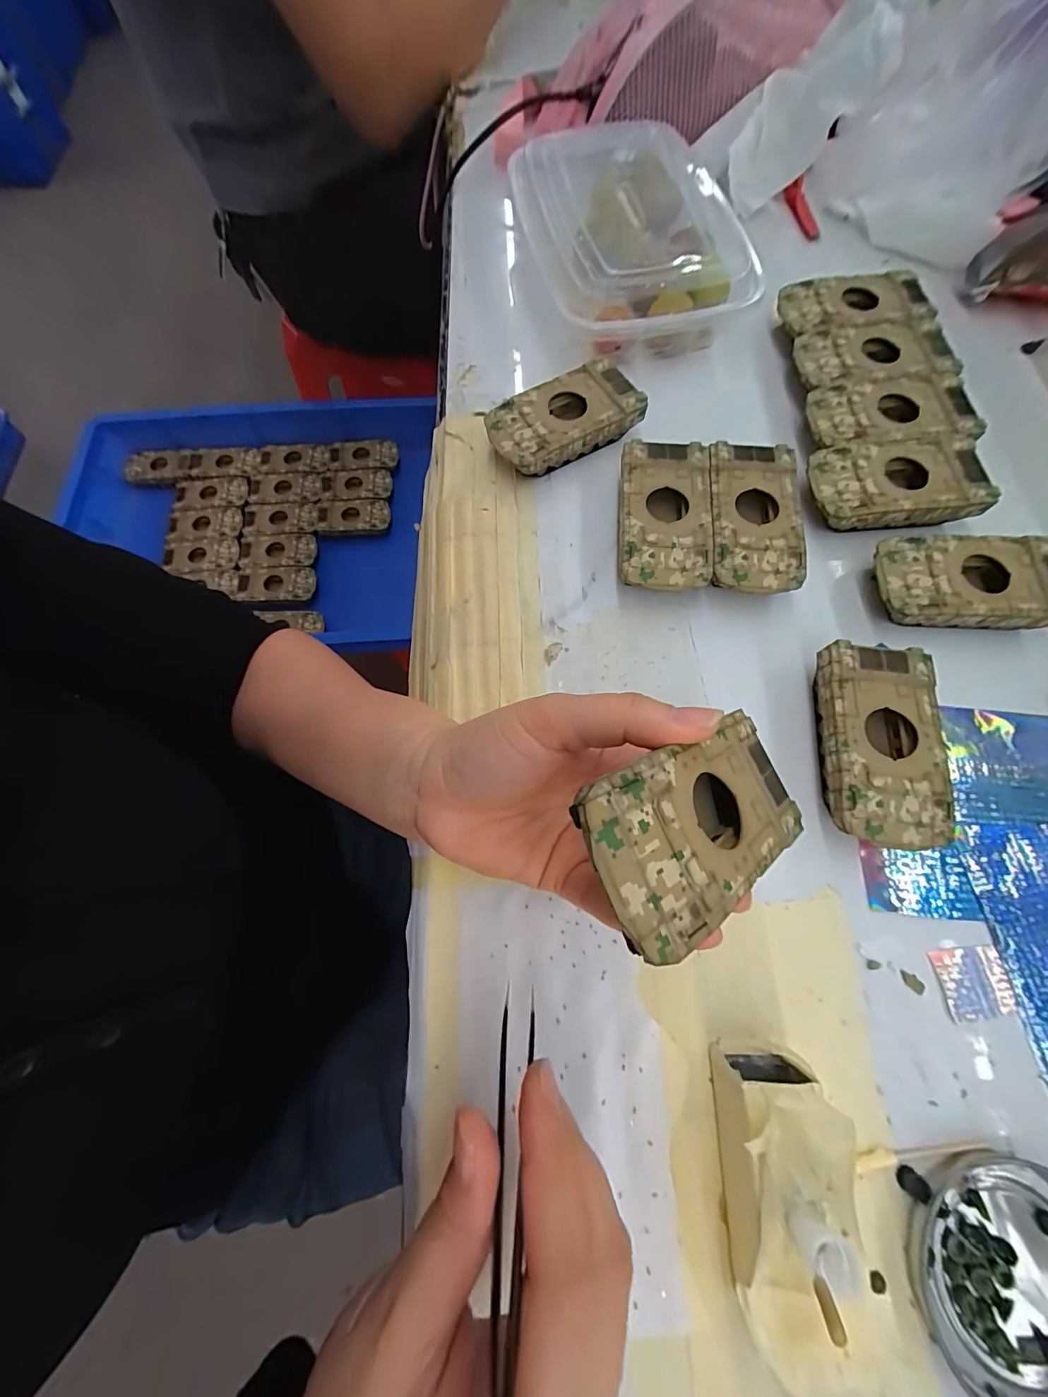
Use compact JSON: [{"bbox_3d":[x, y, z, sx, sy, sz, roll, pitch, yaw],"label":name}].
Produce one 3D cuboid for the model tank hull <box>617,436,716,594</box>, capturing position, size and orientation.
[{"bbox_3d":[0.082,-0.105,0.267,0.051,0.025,0.096,5,71,3],"label":"model tank hull"}]

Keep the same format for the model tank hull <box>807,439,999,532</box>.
[{"bbox_3d":[0.221,-0.128,0.269,0.096,0.017,0.049,-3,71,0],"label":"model tank hull"}]

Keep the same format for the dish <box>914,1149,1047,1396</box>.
[{"bbox_3d":[0.188,0.219,0.166,0.075,0.008,0.074,0,72,0],"label":"dish"}]

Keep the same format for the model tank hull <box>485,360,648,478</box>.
[{"bbox_3d":[0.025,-0.178,0.291,0.093,0.025,0.047,-29,73,-8],"label":"model tank hull"}]

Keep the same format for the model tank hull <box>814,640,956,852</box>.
[{"bbox_3d":[0.172,0.023,0.223,0.053,0.025,0.095,7,71,4],"label":"model tank hull"}]

